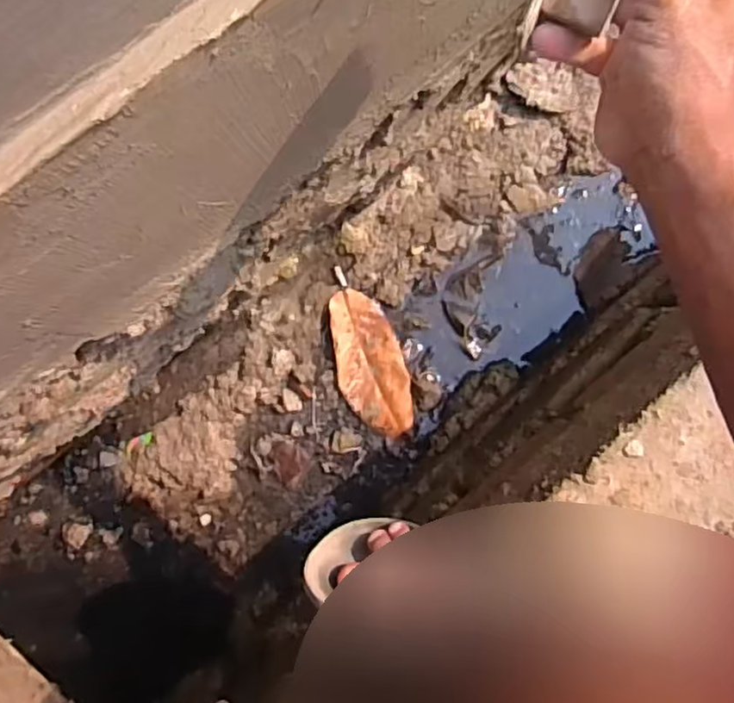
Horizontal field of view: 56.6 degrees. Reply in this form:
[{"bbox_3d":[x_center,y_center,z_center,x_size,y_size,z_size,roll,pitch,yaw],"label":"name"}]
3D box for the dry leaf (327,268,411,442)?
[{"bbox_3d":[0.001,0.005,0.951,0.092,0.016,0.227,-15,87,-4],"label":"dry leaf"}]

